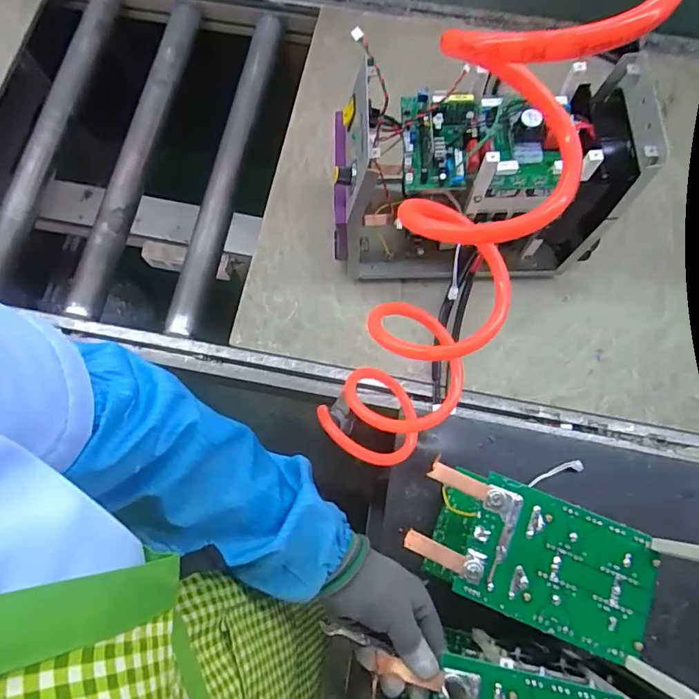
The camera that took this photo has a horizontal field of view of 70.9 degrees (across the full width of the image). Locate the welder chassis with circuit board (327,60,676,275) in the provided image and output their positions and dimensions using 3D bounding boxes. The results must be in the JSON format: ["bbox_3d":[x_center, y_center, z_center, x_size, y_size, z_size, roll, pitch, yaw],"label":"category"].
[{"bbox_3d":[0.143,-0.194,0.591,0.308,0.235,0.151,2,73,1],"label":"welder chassis with circuit board"}]

